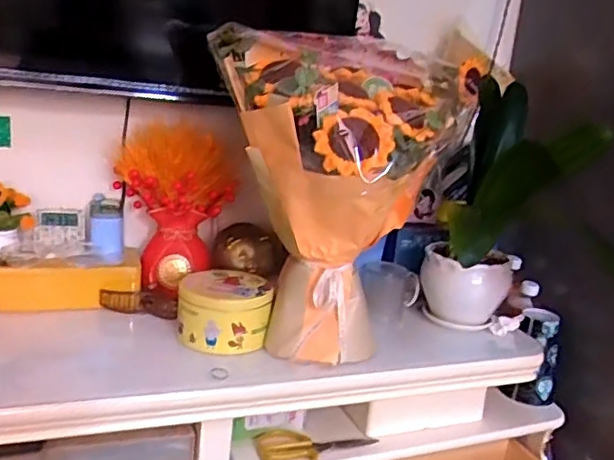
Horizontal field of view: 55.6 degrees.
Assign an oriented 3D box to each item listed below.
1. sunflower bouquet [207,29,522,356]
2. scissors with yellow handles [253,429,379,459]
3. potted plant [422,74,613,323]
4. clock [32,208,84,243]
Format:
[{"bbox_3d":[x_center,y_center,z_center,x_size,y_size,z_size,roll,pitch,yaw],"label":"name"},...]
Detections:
[{"bbox_3d":[0.031,-0.045,0.783,0.257,0.400,0.209,10,14,18],"label":"sunflower bouquet"},{"bbox_3d":[0.015,0.310,0.834,0.175,0.020,0.083,0,15,-24],"label":"scissors with yellow handles"},{"bbox_3d":[0.259,-0.022,0.870,0.129,0.367,0.363,8,13,7],"label":"potted plant"},{"bbox_3d":[-0.389,-0.005,0.914,0.074,0.060,0.020,-3,-22,-30],"label":"clock"}]

